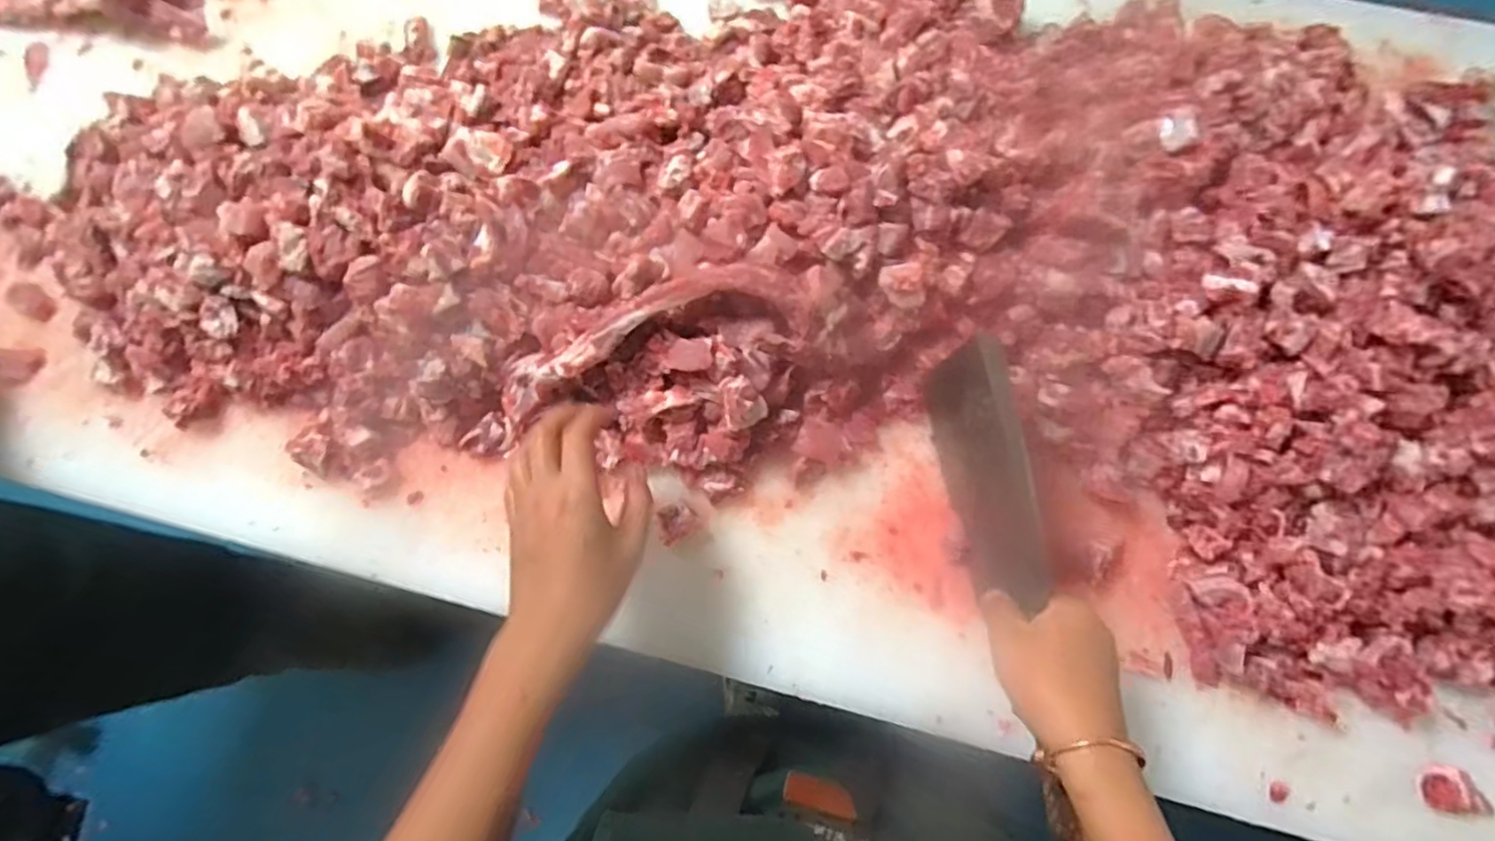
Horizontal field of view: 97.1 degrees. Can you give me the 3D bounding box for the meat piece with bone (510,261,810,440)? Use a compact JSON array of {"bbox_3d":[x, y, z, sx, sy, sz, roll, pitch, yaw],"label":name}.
[{"bbox_3d":[-0.085,-0.065,0.523,0.261,0.052,0.063,-20,77,10],"label":"meat piece with bone"}]

